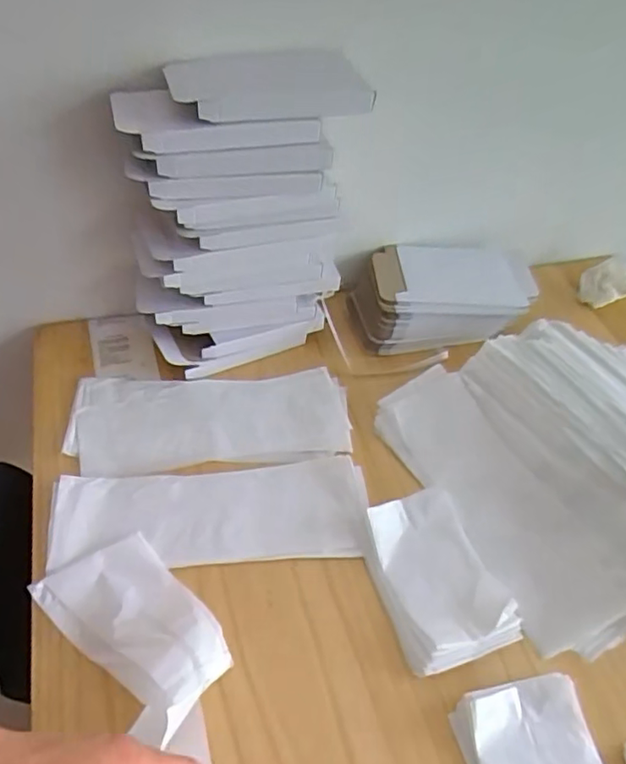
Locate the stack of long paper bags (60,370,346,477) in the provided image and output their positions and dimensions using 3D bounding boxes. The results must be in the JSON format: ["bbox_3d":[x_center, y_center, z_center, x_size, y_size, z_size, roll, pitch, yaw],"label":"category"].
[{"bbox_3d":[-0.097,0.036,0.570,0.259,0.012,0.108,-2,48,-8],"label":"stack of long paper bags"}]

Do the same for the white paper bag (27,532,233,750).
[{"bbox_3d":[-0.125,0.169,0.423,0.150,0.040,0.081,37,55,25],"label":"white paper bag"}]

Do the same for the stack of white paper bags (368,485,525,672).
[{"bbox_3d":[0.097,0.154,0.473,0.090,0.017,0.131,-12,51,-16],"label":"stack of white paper bags"}]

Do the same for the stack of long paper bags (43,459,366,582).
[{"bbox_3d":[-0.083,0.108,0.497,0.255,0.014,0.087,-1,48,-7],"label":"stack of long paper bags"}]

